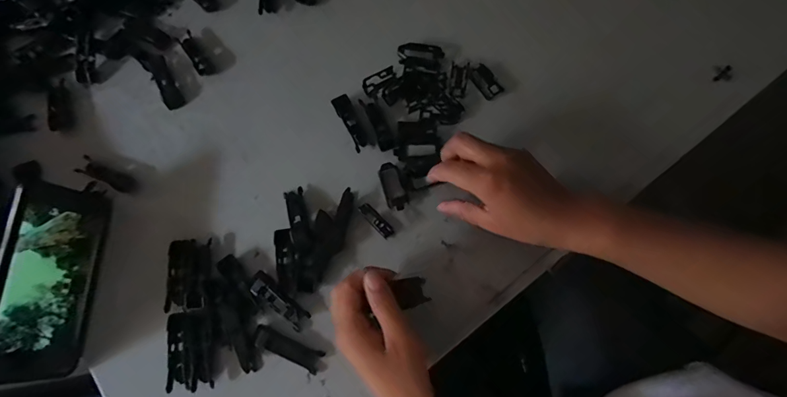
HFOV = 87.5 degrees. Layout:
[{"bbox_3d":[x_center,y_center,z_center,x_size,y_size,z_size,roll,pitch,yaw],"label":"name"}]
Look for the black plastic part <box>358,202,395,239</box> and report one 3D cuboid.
[{"bbox_3d":[-0.016,0.021,0.402,0.041,0.010,0.014,45,79,-1],"label":"black plastic part"}]

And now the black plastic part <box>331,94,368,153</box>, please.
[{"bbox_3d":[-0.044,-0.081,0.433,0.019,0.006,0.064,-26,74,-7],"label":"black plastic part"}]

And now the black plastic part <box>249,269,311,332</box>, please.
[{"bbox_3d":[-0.108,0.095,0.384,0.064,0.009,0.020,40,78,12],"label":"black plastic part"}]

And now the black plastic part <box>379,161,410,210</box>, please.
[{"bbox_3d":[0.000,-0.012,0.411,0.021,0.005,0.050,-16,73,-4],"label":"black plastic part"}]

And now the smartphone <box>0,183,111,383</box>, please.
[{"bbox_3d":[-0.308,0.070,0.367,0.012,0.079,0.168,-8,70,18],"label":"smartphone"}]

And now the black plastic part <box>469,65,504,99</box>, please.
[{"bbox_3d":[0.101,-0.125,0.441,0.021,0.015,0.037,-35,76,-9],"label":"black plastic part"}]

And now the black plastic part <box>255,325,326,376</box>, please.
[{"bbox_3d":[-0.096,0.135,0.371,0.064,0.007,0.018,25,75,8],"label":"black plastic part"}]

